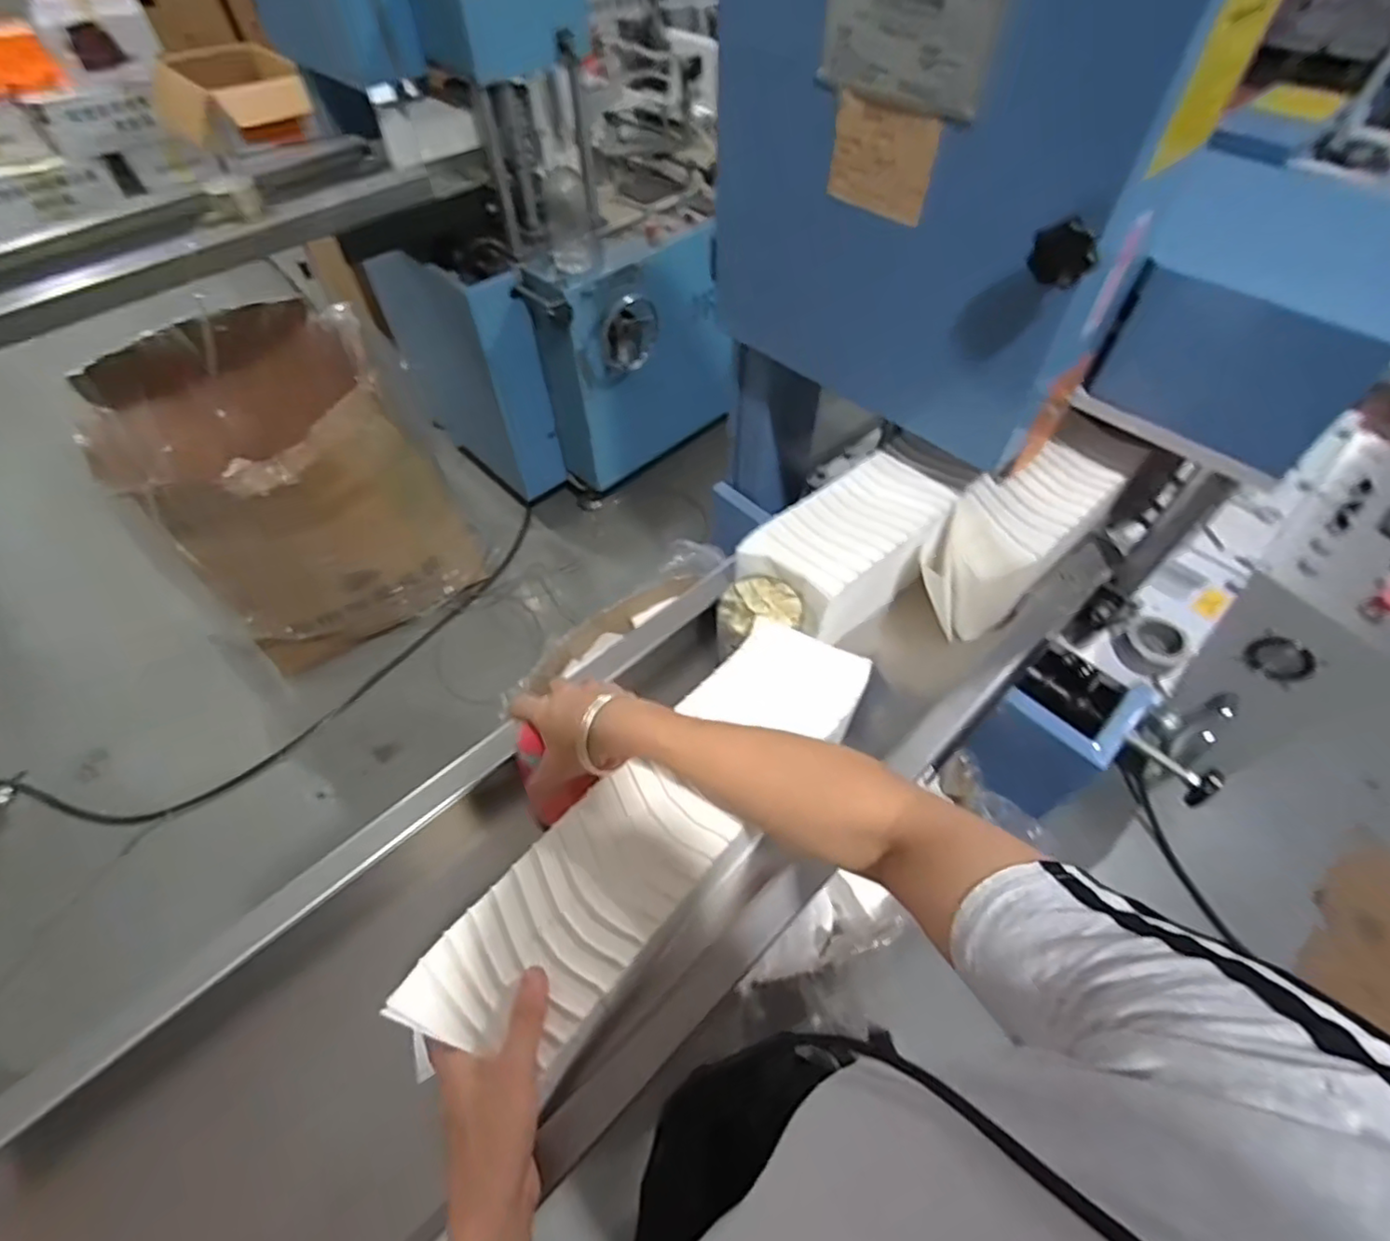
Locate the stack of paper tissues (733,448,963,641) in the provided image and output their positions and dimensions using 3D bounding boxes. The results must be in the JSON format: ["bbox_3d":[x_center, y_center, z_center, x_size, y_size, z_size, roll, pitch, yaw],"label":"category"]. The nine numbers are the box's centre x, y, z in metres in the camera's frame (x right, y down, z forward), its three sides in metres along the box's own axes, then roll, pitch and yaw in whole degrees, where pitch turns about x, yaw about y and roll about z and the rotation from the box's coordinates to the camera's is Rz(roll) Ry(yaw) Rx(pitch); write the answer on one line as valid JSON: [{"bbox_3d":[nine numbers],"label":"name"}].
[{"bbox_3d":[0.174,-0.079,0.712,0.242,0.084,0.133,-37,62,-23],"label":"stack of paper tissues"}]

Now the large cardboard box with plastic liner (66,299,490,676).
[{"bbox_3d":[-0.966,-0.339,1.618,0.623,0.588,0.646,-31,60,-20],"label":"large cardboard box with plastic liner"}]

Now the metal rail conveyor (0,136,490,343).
[{"bbox_3d":[-0.993,-0.771,1.234,0.436,0.113,1.138,35,62,23],"label":"metal rail conveyor"}]

